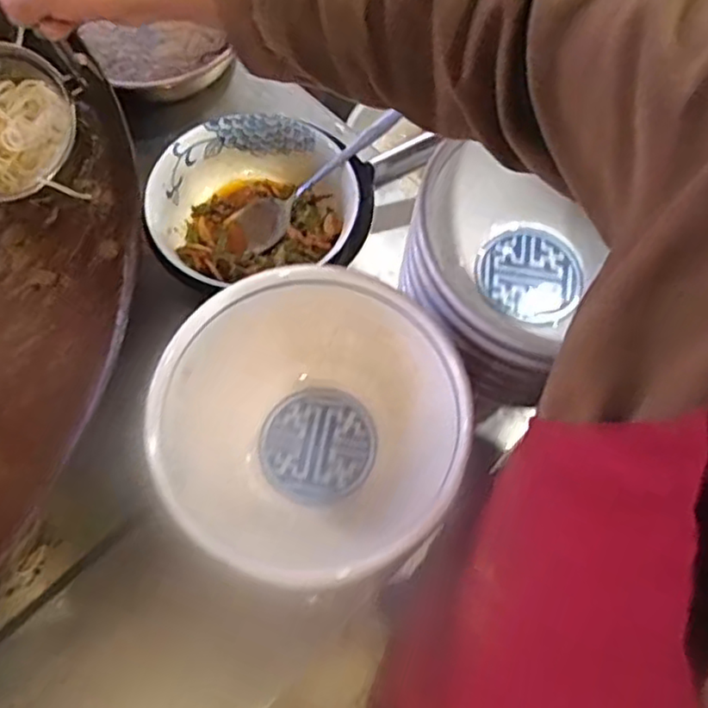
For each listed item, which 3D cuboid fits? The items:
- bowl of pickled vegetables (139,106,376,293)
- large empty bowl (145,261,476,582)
[{"bbox_3d":[-0.091,-0.138,0.645,0.211,0.064,0.192,1,66,-2],"label":"bowl of pickled vegetables"},{"bbox_3d":[-0.024,0.048,0.443,0.198,0.089,0.195,1,66,-2],"label":"large empty bowl"}]

